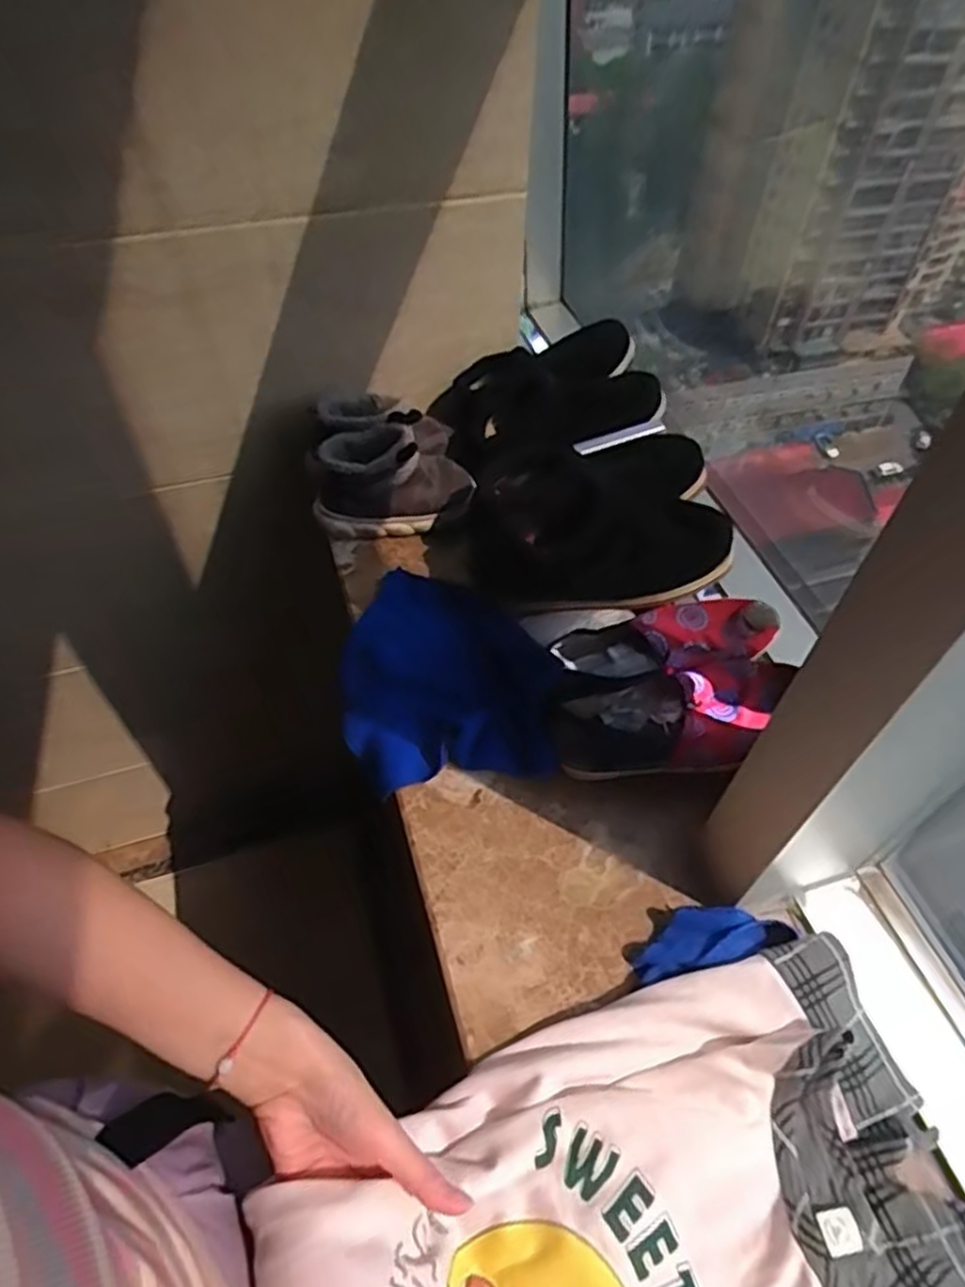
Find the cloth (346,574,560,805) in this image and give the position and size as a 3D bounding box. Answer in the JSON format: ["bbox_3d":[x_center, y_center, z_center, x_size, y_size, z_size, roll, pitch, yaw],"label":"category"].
[{"bbox_3d":[-0.036,0.021,0.724,0.218,0.051,0.244,-9,54,11],"label":"cloth"}]

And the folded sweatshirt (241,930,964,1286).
[{"bbox_3d":[0.094,0.357,0.413,0.424,0.093,0.269,-14,53,-12],"label":"folded sweatshirt"}]

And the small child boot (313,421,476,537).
[{"bbox_3d":[-0.106,-0.194,0.852,0.182,0.105,0.109,-8,52,-7],"label":"small child boot"}]

